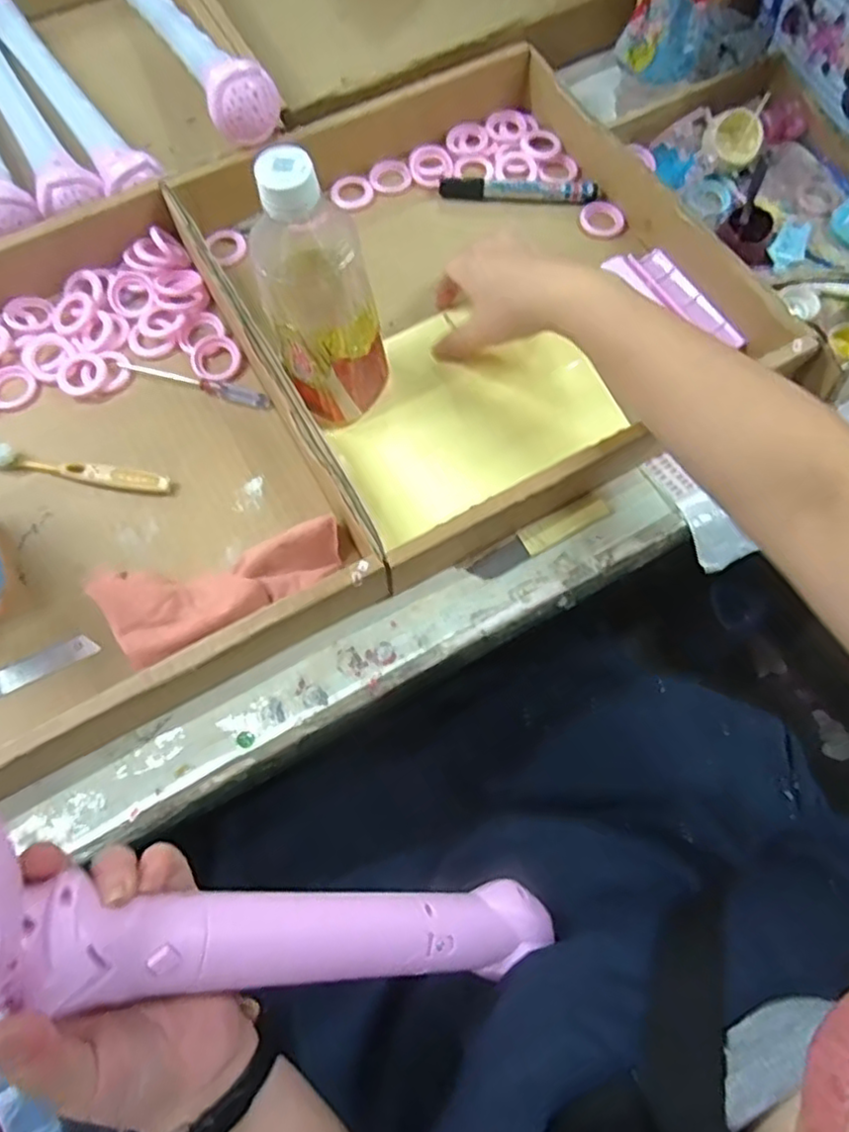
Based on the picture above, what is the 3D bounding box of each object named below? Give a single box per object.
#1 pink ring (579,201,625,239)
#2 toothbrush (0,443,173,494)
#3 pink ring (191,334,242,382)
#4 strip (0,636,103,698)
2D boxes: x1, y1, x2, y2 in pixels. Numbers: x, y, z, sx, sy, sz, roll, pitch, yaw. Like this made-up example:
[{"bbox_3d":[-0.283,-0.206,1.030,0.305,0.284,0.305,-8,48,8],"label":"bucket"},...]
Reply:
[{"bbox_3d":[0.153,-0.298,0.570,0.033,0.013,0.036,0,70,-1],"label":"pink ring"},{"bbox_3d":[-0.250,-0.069,0.476,0.138,0.011,0.016,10,70,3],"label":"toothbrush"},{"bbox_3d":[-0.161,-0.161,0.510,0.036,0.004,0.042,-34,74,-12],"label":"pink ring"},{"bbox_3d":[-0.260,0.069,0.427,0.096,0.009,0.017,-26,72,-10],"label":"strip"}]

